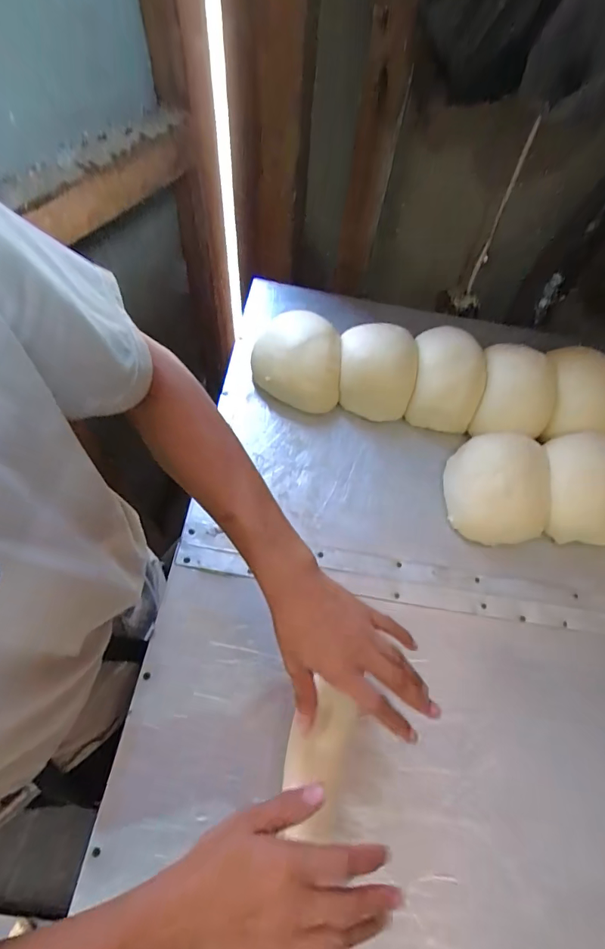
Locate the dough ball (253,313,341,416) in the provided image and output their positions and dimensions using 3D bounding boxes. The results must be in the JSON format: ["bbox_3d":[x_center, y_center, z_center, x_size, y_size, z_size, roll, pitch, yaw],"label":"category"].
[{"bbox_3d":[-0.008,-0.157,0.581,0.112,0.088,0.128,2,63,-3],"label":"dough ball"}]

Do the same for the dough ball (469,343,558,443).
[{"bbox_3d":[0.275,-0.113,0.571,0.093,0.056,0.123,7,63,0],"label":"dough ball"}]

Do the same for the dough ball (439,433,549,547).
[{"bbox_3d":[0.236,0.013,0.528,0.118,0.058,0.126,2,63,-3],"label":"dough ball"}]

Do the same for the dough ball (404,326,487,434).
[{"bbox_3d":[0.193,-0.132,0.580,0.089,0.079,0.136,11,63,2],"label":"dough ball"}]

